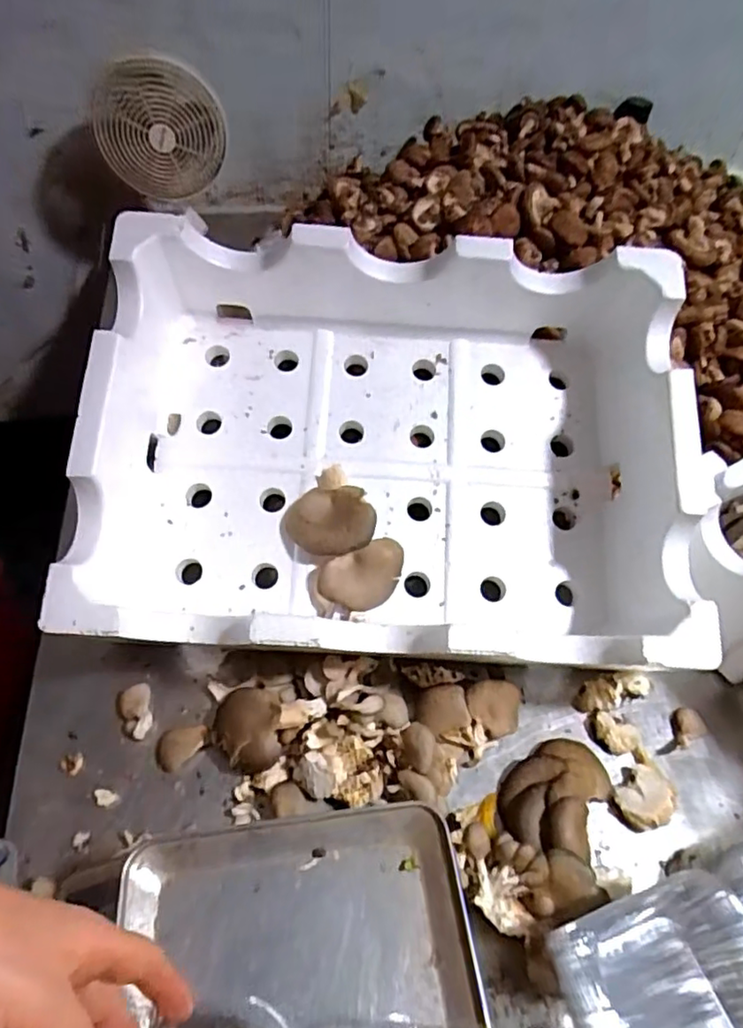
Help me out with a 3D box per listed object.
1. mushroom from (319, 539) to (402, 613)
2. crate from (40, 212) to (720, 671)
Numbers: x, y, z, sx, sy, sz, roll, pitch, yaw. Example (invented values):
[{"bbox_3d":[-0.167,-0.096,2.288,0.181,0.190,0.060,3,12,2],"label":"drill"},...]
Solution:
[{"bbox_3d":[-0.010,0.068,0.651,0.092,0.017,0.068,-12,93,-6],"label":"mushroom"},{"bbox_3d":[0.022,-0.068,0.639,0.596,0.162,0.427,2,76,-2],"label":"crate"}]

